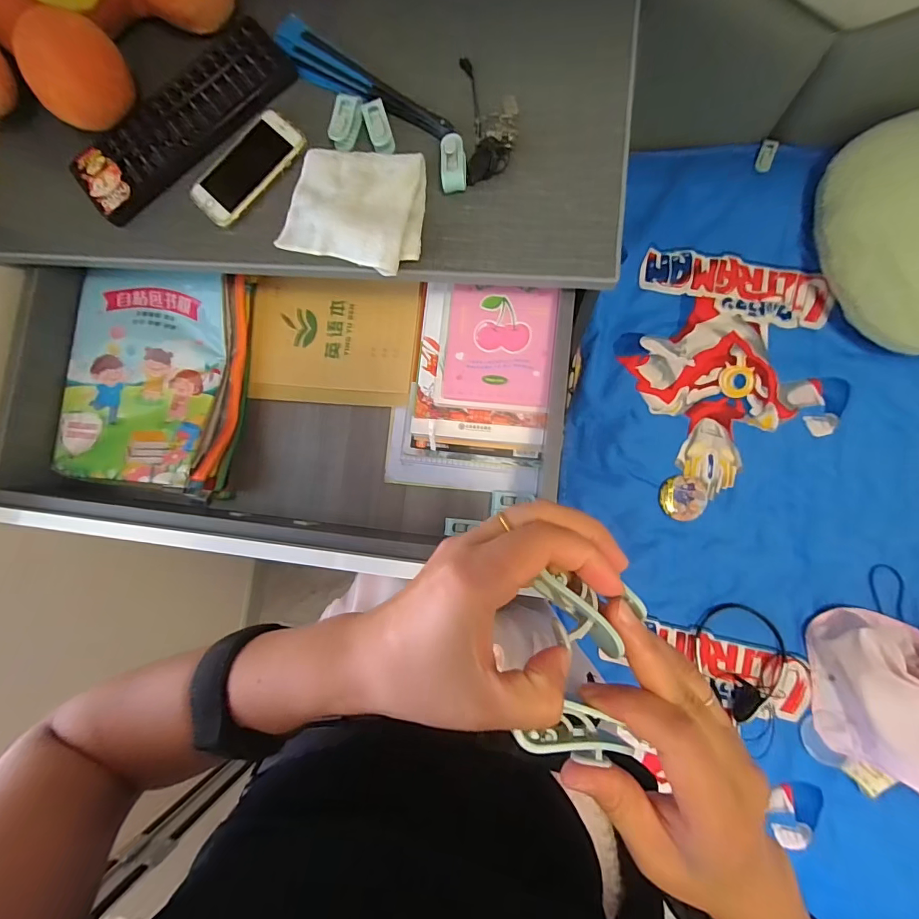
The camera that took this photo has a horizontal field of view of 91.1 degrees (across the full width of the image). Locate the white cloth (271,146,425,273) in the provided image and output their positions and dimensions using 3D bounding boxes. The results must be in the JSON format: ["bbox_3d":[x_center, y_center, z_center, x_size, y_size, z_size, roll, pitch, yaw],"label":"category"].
[{"bbox_3d":[-0.113,-0.275,0.490,0.161,0.030,0.122,16,86,8],"label":"white cloth"}]

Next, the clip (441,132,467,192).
[{"bbox_3d":[-0.006,-0.316,0.478,0.027,0.015,0.061,-3,84,7],"label":"clip"}]

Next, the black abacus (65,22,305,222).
[{"bbox_3d":[-0.326,-0.398,0.531,0.274,0.016,0.105,-37,81,2],"label":"black abacus"}]

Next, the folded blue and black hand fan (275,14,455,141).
[{"bbox_3d":[-0.114,-0.418,0.506,0.245,0.010,0.048,39,90,9],"label":"folded blue and black hand fan"}]

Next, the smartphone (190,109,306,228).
[{"bbox_3d":[-0.244,-0.335,0.519,0.140,0.006,0.071,-45,81,1],"label":"smartphone"}]

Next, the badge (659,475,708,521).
[{"bbox_3d":[0.360,0.062,0.723,0.070,0.006,0.070,-1,84,7],"label":"badge"}]

